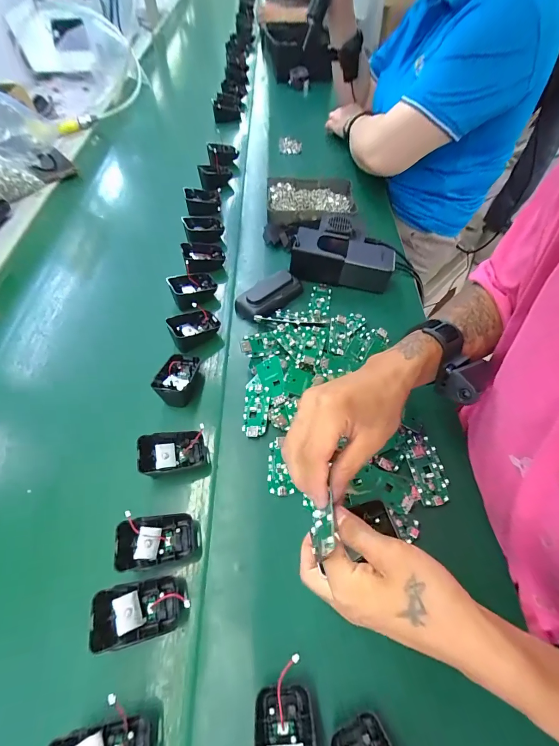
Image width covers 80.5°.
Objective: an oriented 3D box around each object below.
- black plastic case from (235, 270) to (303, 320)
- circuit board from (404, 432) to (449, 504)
[{"bbox_3d":[-0.016,-0.117,0.503,0.049,0.031,0.105,38,66,23],"label":"black plastic case"},{"bbox_3d":[0.166,0.107,0.373,0.039,0.007,0.078,-6,57,-2],"label":"circuit board"}]

